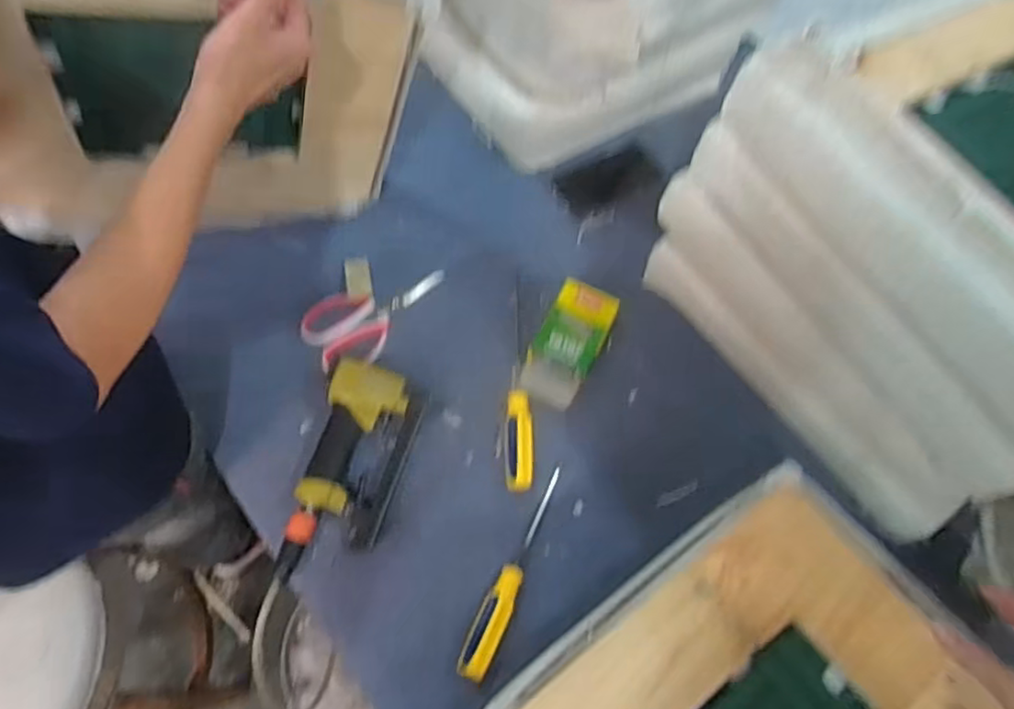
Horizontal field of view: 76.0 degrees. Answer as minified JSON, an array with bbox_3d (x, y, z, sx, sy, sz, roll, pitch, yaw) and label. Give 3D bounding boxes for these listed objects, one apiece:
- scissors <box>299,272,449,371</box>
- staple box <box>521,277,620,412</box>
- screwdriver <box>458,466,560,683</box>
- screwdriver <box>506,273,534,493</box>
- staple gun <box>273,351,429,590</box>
[{"bbox_3d":[-0.165,-0.051,0.839,0.191,0.017,0.105,-22,68,-12],"label":"scissors"},{"bbox_3d":[0.080,-0.016,0.830,0.077,0.025,0.166,26,79,9],"label":"staple box"},{"bbox_3d":[0.013,0.234,0.715,0.033,0.032,0.242,25,67,9],"label":"screwdriver"},{"bbox_3d":[0.012,0.024,0.813,0.032,0.026,0.293,0,65,-3],"label":"screwdriver"},{"bbox_3d":[-0.177,0.133,0.744,0.121,0.044,0.256,14,65,4],"label":"staple gun"}]

